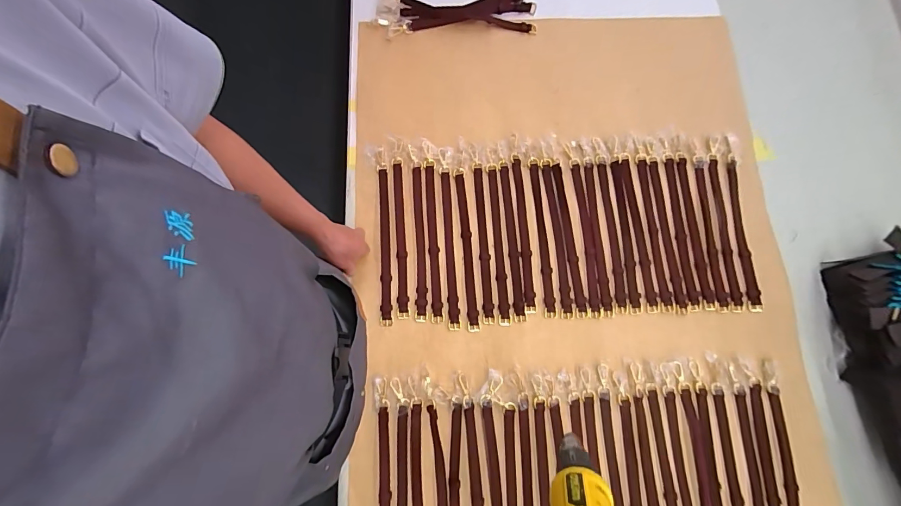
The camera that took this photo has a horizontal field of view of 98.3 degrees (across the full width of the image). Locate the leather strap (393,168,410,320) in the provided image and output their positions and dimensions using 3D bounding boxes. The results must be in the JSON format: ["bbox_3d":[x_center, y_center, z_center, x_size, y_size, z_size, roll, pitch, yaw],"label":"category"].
[{"bbox_3d":[-0.091,-0.027,0.704,0.020,0.007,0.288,-3,77,-2],"label":"leather strap"}]

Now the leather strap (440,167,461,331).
[{"bbox_3d":[-0.002,-0.013,0.706,0.020,0.015,0.298,-4,77,-2],"label":"leather strap"}]

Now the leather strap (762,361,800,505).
[{"bbox_3d":[0.550,0.350,0.637,0.025,0.010,0.331,0,77,-1],"label":"leather strap"}]

